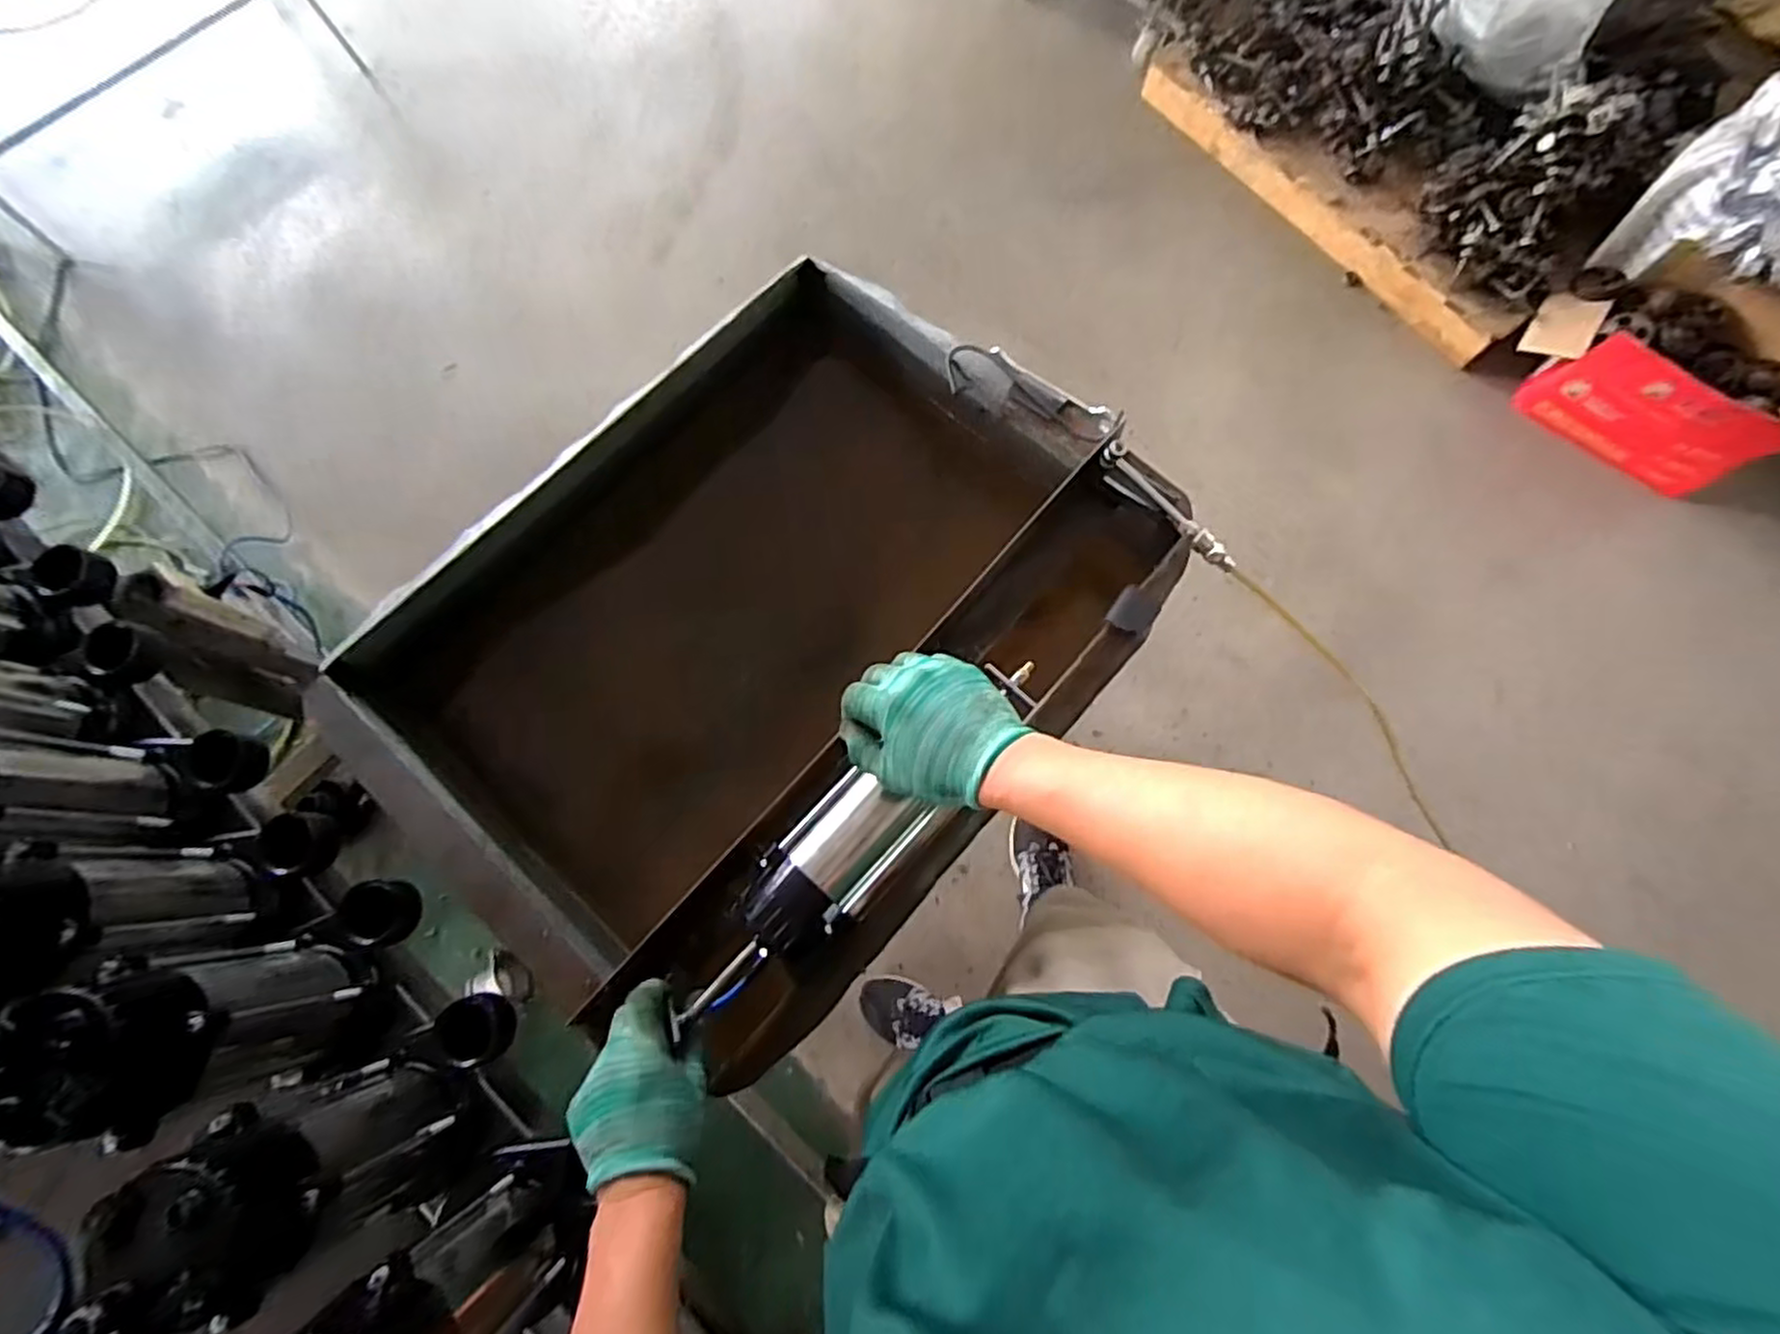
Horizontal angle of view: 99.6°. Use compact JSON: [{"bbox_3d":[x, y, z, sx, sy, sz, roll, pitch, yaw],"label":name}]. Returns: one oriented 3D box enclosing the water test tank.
[{"bbox_3d":[-0.122,-0.033,0.875,0.596,0.335,0.751,40,78,10],"label":"water test tank"}]

